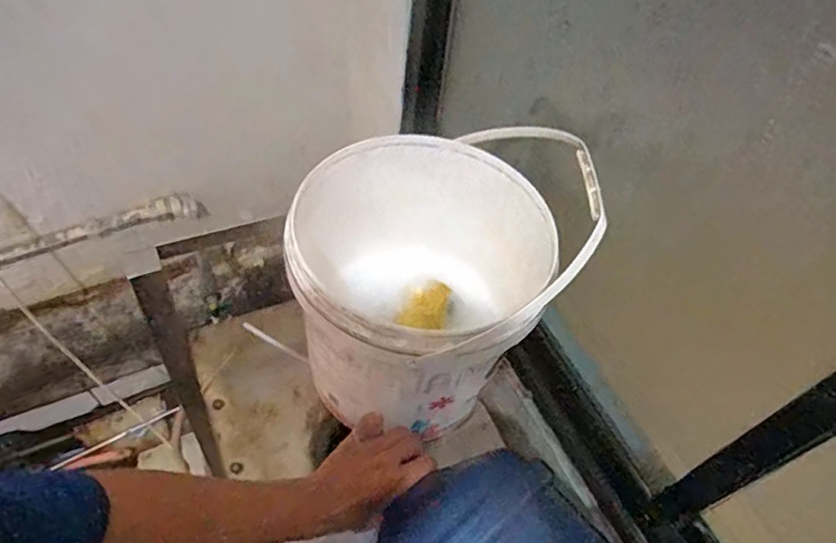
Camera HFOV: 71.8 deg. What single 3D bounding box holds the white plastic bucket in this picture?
[{"bbox_3d":[0.009,-0.006,0.722,0.310,0.334,0.313,3,54,-3],"label":"white plastic bucket"}]

